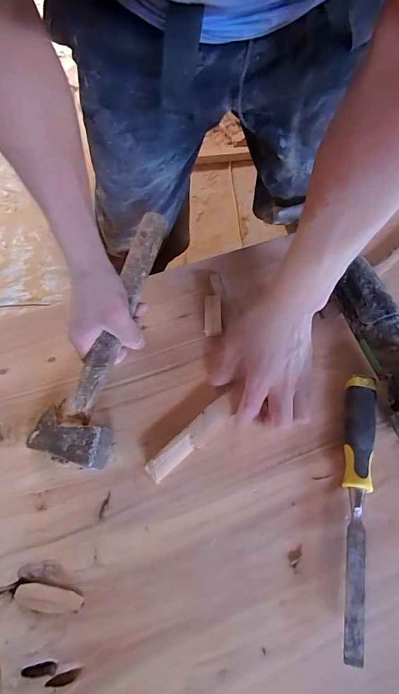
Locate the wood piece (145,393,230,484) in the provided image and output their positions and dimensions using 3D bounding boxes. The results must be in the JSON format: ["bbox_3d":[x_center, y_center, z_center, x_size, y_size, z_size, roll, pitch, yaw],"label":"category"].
[{"bbox_3d":[-0.008,0.100,0.407,0.114,0.018,0.026,-38,66,-18],"label":"wood piece"}]

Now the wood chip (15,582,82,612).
[{"bbox_3d":[-0.141,0.233,0.346,0.063,0.005,0.019,8,61,7],"label":"wood chip"}]

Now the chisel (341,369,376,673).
[{"bbox_3d":[0.155,0.150,0.368,0.028,0.028,0.256,11,62,8],"label":"chisel"}]

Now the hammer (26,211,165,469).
[{"bbox_3d":[-0.109,-0.023,0.447,0.088,0.052,0.316,11,71,8],"label":"hammer"}]

